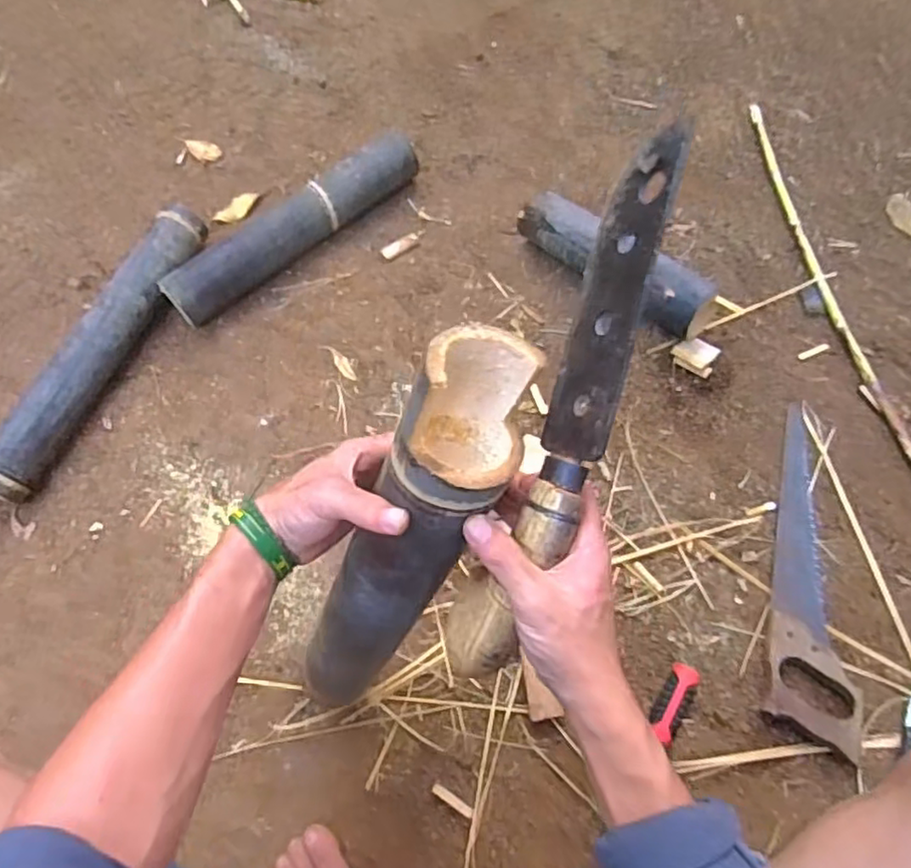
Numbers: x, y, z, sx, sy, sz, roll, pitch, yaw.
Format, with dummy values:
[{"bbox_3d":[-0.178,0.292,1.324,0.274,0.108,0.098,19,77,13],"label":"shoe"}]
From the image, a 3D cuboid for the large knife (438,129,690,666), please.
[{"bbox_3d":[0.079,-0.007,0.416,0.035,0.070,0.360,18,94,-29],"label":"large knife"}]

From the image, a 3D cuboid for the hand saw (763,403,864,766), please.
[{"bbox_3d":[0.416,0.141,0.743,0.089,0.032,0.405,13,66,8],"label":"hand saw"}]

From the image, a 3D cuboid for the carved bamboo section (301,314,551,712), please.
[{"bbox_3d":[-0.041,0.103,0.483,0.070,0.405,0.070,40,41,18],"label":"carved bamboo section"}]

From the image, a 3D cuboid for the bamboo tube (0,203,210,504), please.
[{"bbox_3d":[-0.511,-0.132,0.939,0.085,0.094,0.498,17,66,9],"label":"bamboo tube"}]

